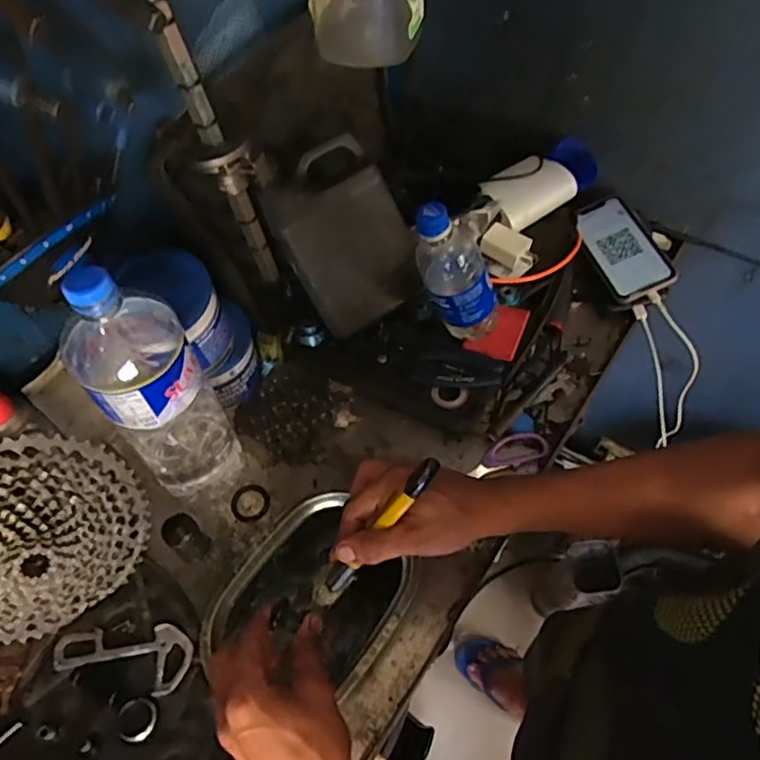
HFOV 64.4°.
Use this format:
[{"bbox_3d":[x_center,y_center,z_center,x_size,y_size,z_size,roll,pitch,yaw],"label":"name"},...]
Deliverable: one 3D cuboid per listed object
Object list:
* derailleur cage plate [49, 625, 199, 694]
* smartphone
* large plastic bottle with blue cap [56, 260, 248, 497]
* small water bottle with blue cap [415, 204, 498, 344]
[{"bbox_3d":[-0.238,0.253,0.563,0.124,0.009,0.057,7,59,6],"label":"derailleur cage plate"},{"bbox_3d":[0.305,-0.166,0.760,0.075,0.017,0.149,-23,63,8],"label":"smartphone"},{"bbox_3d":[-0.196,0.012,0.539,0.096,0.309,0.098,-37,64,-19],"label":"large plastic bottle with blue cap"},{"bbox_3d":[0.077,-0.112,0.618,0.060,0.173,0.065,13,56,41],"label":"small water bottle with blue cap"}]

